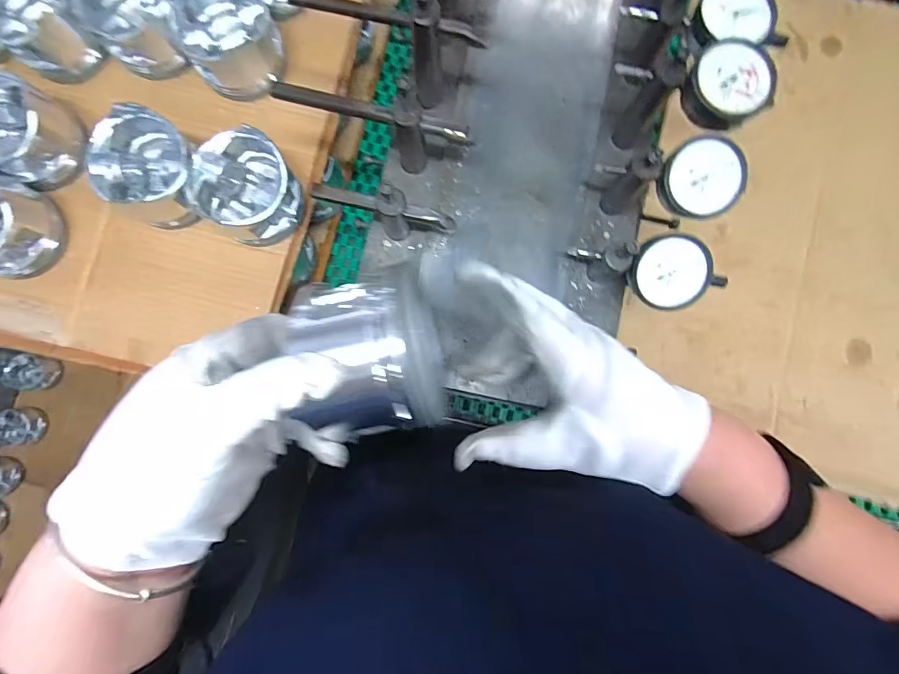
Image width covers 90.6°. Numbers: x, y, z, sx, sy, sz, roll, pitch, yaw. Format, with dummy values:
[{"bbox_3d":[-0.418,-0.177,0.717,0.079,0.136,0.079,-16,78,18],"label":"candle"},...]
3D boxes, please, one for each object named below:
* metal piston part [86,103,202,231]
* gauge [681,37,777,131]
[{"bbox_3d":[-0.266,-0.148,0.411,0.085,0.073,0.088,13,85,1],"label":"metal piston part"},{"bbox_3d":[0.189,-0.171,0.302,0.056,0.021,0.051,0,85,-1],"label":"gauge"}]

